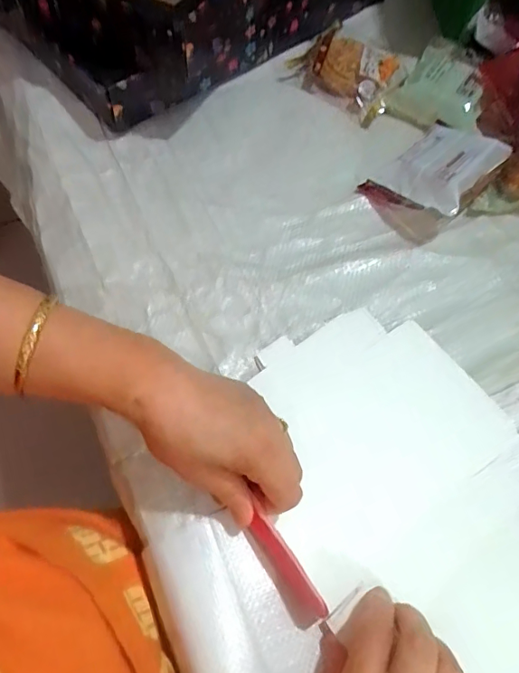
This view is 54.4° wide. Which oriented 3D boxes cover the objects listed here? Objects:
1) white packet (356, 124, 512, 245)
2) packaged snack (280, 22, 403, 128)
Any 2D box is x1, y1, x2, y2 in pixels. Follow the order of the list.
[{"bbox_3d":[0.176,-0.161,0.502,0.119,0.056,0.091,-32,69,-17],"label":"white packet"},{"bbox_3d":[0.098,-0.305,0.588,0.124,0.041,0.080,35,67,14],"label":"packaged snack"}]

